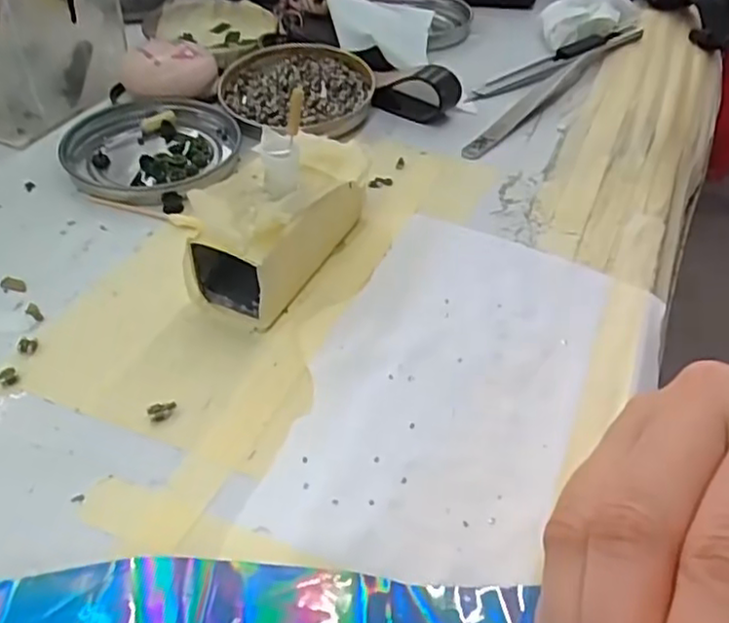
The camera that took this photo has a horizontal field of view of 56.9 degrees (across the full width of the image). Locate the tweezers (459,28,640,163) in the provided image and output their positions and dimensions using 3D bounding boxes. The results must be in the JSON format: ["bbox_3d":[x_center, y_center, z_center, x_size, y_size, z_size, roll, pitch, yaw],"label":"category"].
[{"bbox_3d":[0.108,-0.125,0.372,0.014,0.010,0.174,32,52,28],"label":"tweezers"}]

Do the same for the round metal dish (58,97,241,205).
[{"bbox_3d":[-0.102,-0.077,0.316,0.075,0.009,0.078,1,44,-1],"label":"round metal dish"}]

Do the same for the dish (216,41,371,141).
[{"bbox_3d":[-0.035,-0.118,0.354,0.077,0.015,0.074,3,44,1],"label":"dish"}]

